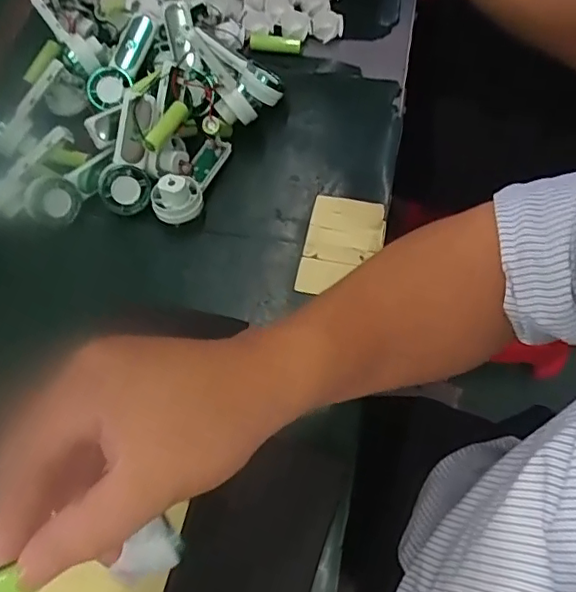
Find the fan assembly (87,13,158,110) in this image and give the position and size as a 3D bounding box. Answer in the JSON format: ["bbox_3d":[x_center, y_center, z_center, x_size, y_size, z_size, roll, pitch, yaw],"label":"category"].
[{"bbox_3d":[-0.142,-0.203,0.495,0.030,0.022,0.088,30,88,18],"label":"fan assembly"}]

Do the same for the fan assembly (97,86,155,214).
[{"bbox_3d":[-0.123,-0.112,0.451,0.040,0.021,0.092,14,101,10],"label":"fan assembly"}]

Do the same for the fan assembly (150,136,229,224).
[{"bbox_3d":[-0.077,-0.099,0.466,0.038,0.029,0.093,16,63,12],"label":"fan assembly"}]

